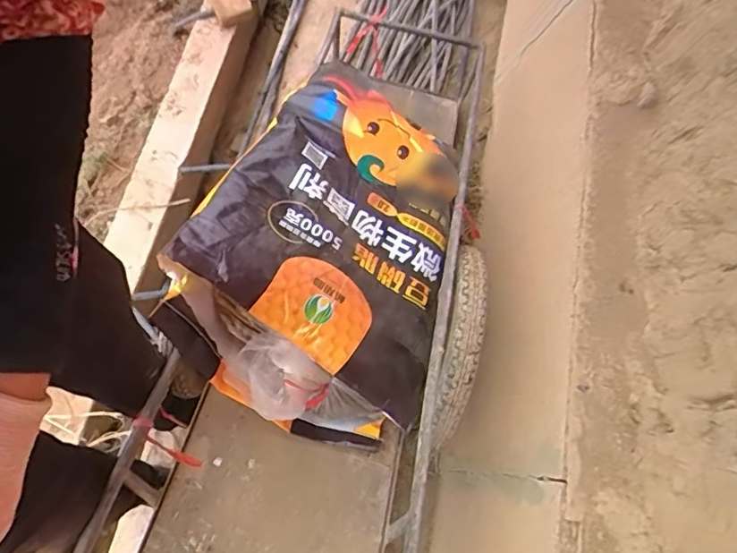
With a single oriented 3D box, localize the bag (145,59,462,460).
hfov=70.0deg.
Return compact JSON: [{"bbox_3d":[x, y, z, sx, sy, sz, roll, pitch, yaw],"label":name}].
[{"bbox_3d":[-0.055,-0.075,1.012,0.484,0.192,0.714,30,57,-17],"label":"bag"}]

